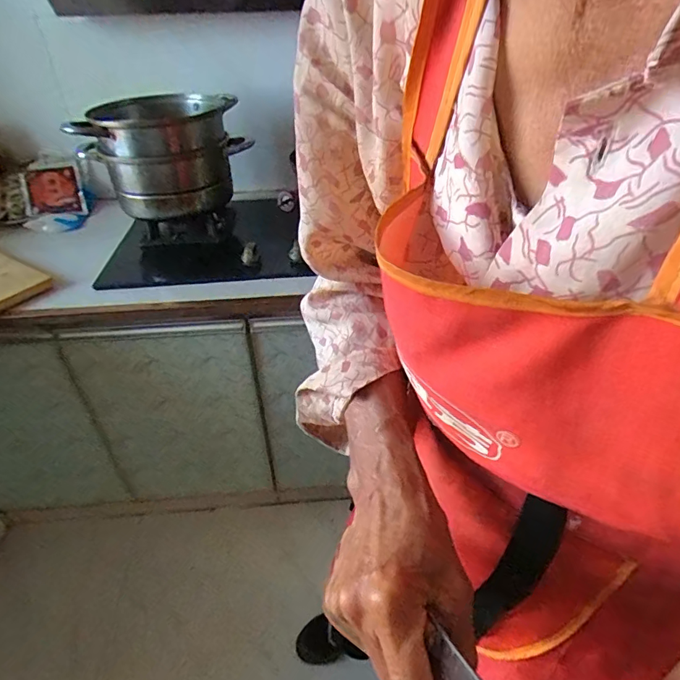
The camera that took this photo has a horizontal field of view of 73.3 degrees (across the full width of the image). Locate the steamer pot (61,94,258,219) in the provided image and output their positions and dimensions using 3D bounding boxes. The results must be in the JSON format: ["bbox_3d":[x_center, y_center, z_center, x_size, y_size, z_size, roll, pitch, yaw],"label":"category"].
[{"bbox_3d":[-0.387,-0.400,1.006,0.288,0.203,0.281,26,46,31],"label":"steamer pot"}]

